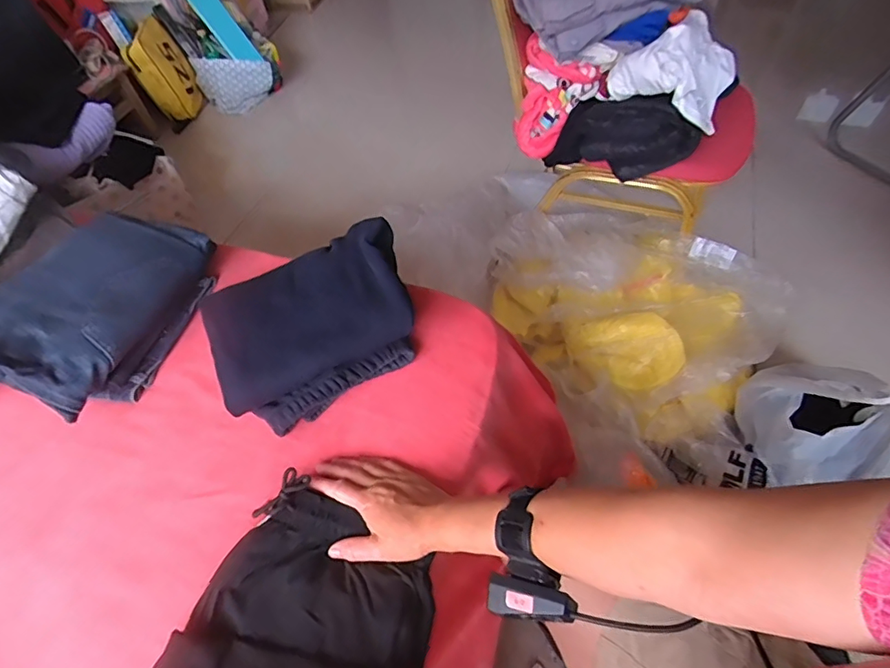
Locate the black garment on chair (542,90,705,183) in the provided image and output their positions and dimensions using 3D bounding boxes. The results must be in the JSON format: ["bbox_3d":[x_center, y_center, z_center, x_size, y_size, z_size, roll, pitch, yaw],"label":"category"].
[{"bbox_3d":[0.361,-0.404,1.025,0.294,0.179,0.041,21,59,18],"label":"black garment on chair"}]

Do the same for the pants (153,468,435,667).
[{"bbox_3d":[-0.135,0.291,0.447,0.221,0.050,0.280,9,56,11],"label":"pants"}]

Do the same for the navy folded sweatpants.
[{"bbox_3d":[-0.165,-0.025,0.628,0.269,0.082,0.210,-31,58,-16],"label":"navy folded sweatpants"}]

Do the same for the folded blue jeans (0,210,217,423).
[{"bbox_3d":[-0.469,-0.039,0.668,0.202,0.104,0.279,15,57,15],"label":"folded blue jeans"}]

